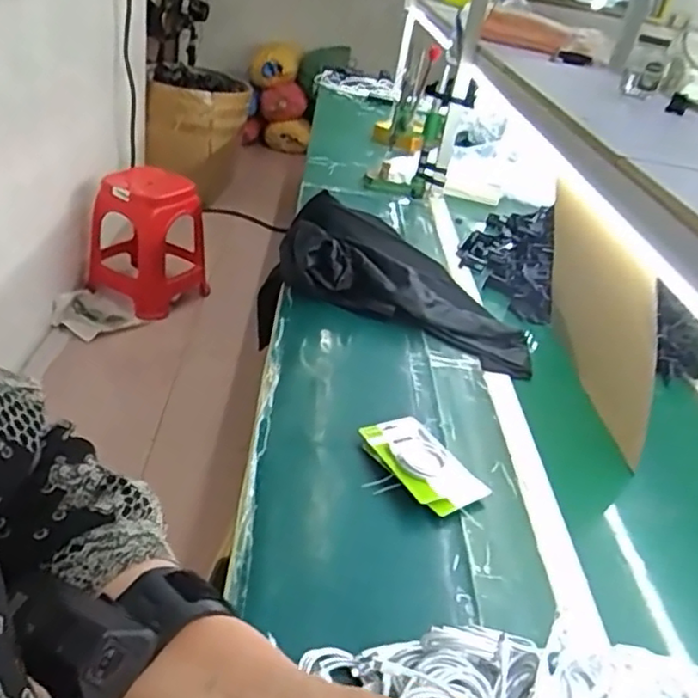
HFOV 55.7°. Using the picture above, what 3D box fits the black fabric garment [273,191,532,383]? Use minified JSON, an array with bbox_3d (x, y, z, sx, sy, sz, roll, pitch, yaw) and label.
[{"bbox_3d":[0.125,-0.128,1.401,0.595,0.142,0.233,32,37,16],"label":"black fabric garment"}]

